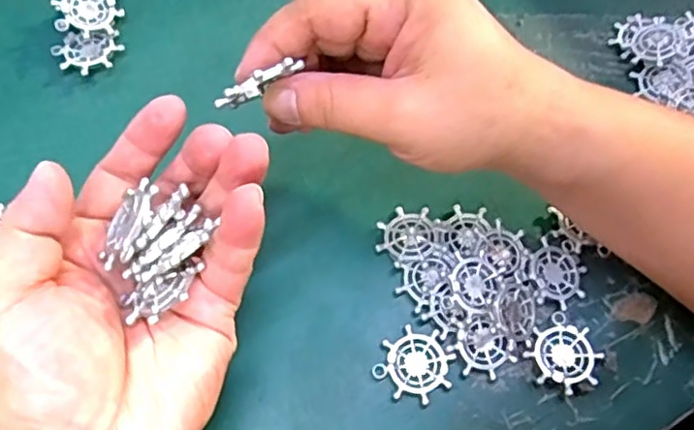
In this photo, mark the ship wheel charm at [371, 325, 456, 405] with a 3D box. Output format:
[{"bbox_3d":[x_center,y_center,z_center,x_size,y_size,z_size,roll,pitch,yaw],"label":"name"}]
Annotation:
[{"bbox_3d":[0.030,0.066,0.274,0.032,0.006,0.030,1,68,-2],"label":"ship wheel charm"}]

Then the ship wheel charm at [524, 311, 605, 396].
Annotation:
[{"bbox_3d":[0.095,0.061,0.275,0.030,0.004,0.032,-1,61,2],"label":"ship wheel charm"}]

